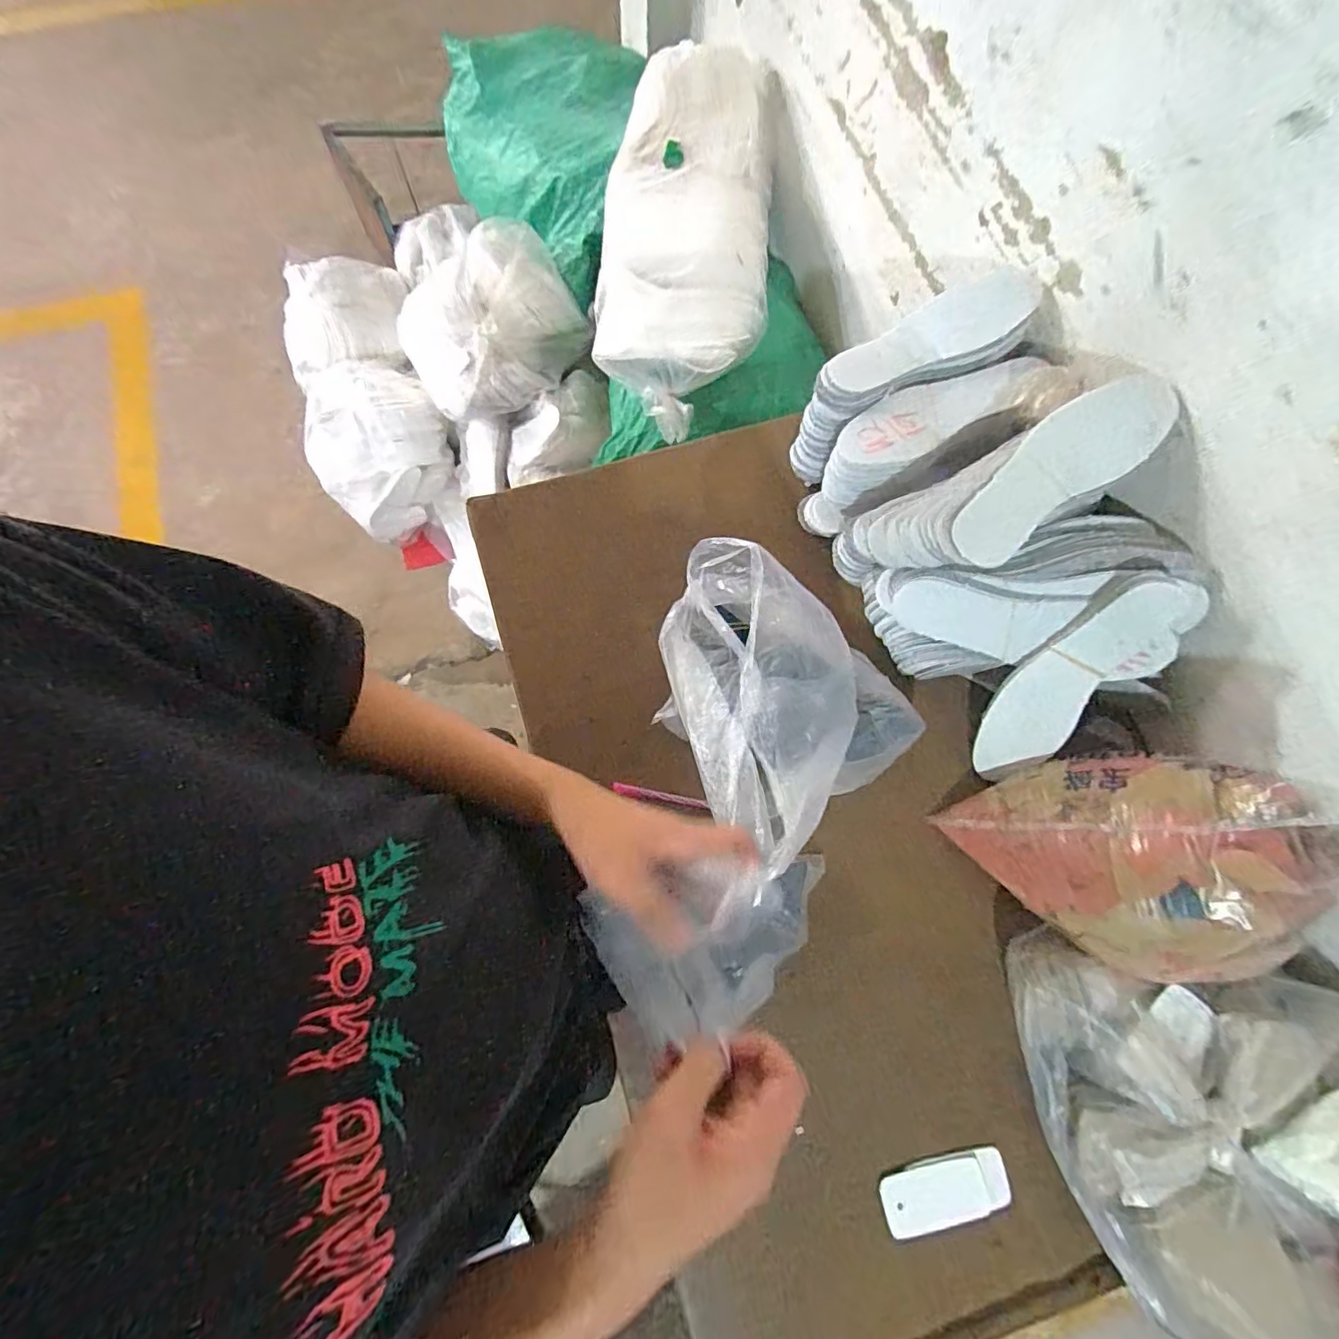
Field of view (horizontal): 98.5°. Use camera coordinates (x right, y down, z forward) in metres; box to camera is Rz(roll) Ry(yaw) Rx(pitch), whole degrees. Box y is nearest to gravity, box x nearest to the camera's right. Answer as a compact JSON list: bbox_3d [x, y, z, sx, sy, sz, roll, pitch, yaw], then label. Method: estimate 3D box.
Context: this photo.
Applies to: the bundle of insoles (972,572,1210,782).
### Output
[{"bbox_3d":[0.434,0.016,0.620,0.100,0.038,0.263,37,117,8],"label":"bundle of insoles"}]

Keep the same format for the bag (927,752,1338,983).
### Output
[{"bbox_3d":[0.436,0.172,0.545,0.245,0.216,0.207,16,75,2],"label":"bag"}]

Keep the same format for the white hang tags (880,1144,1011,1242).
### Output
[{"bbox_3d":[0.273,0.517,0.571,0.125,0.014,0.055,-10,76,-4],"label":"white hang tags"}]

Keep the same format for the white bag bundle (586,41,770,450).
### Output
[{"bbox_3d":[0.030,-0.781,1.038,0.290,0.155,0.691,5,75,-1],"label":"white bag bundle"}]

